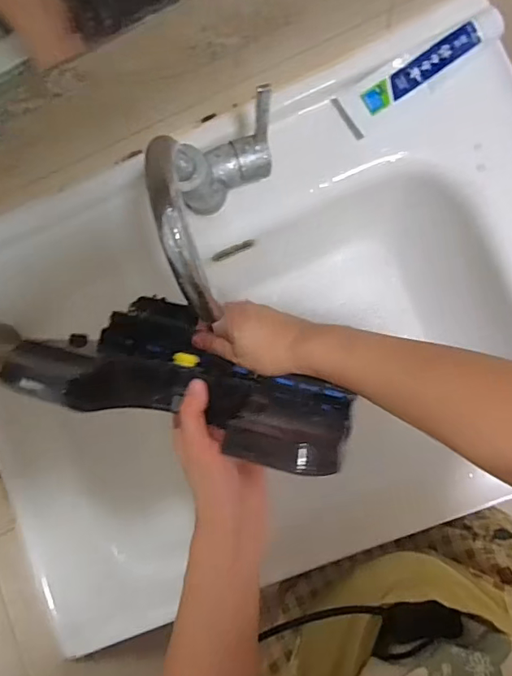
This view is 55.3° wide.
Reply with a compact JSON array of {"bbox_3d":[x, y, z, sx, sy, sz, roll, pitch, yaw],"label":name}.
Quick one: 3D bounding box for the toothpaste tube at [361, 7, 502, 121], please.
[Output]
[{"bbox_3d":[0.178,-0.283,0.501,0.147,0.029,0.032,-28,84,5],"label":"toothpaste tube"}]

